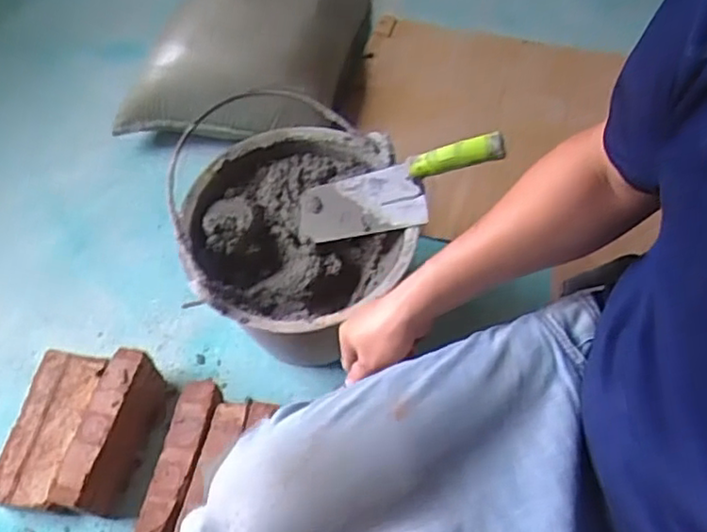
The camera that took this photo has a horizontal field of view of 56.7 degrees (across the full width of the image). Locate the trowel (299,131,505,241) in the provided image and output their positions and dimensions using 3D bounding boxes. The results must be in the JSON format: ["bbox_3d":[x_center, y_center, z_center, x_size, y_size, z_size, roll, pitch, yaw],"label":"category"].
[{"bbox_3d":[0.065,-0.109,0.879,0.294,0.076,0.095,-21,54,33],"label":"trowel"}]

